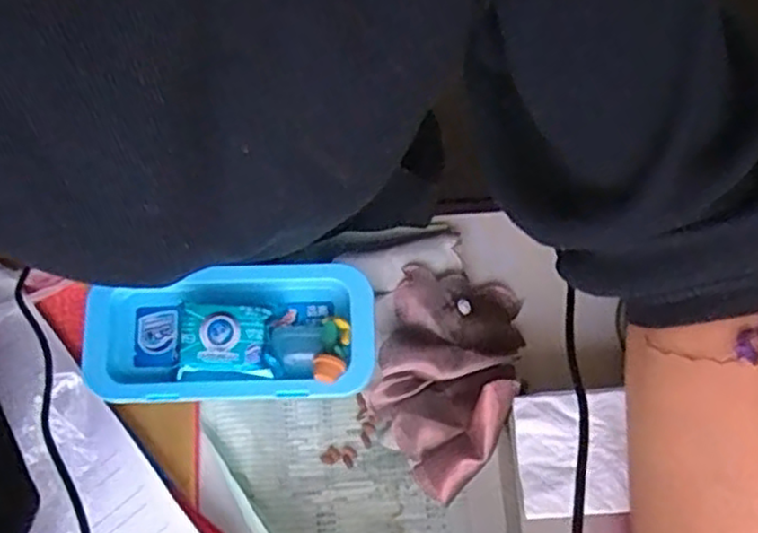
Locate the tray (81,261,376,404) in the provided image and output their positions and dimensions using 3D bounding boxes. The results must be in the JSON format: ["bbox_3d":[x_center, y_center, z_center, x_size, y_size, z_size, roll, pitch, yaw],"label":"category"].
[{"bbox_3d":[-0.094,0.040,0.452,0.178,0.024,0.087,-2,75,0],"label":"tray"}]

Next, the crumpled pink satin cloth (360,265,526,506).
[{"bbox_3d":[0.046,0.084,0.524,0.101,0.072,0.173,17,75,5],"label":"crumpled pink satin cloth"}]

